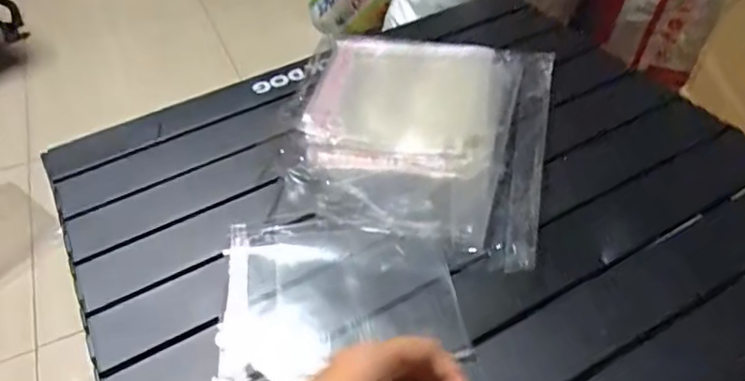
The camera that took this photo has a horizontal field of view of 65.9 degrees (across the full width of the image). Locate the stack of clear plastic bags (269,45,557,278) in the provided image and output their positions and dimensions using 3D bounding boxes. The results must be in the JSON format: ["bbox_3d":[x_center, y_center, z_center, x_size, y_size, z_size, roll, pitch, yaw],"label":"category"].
[{"bbox_3d":[0.041,-0.064,0.565,0.246,0.026,0.279,8,46,12],"label":"stack of clear plastic bags"}]

